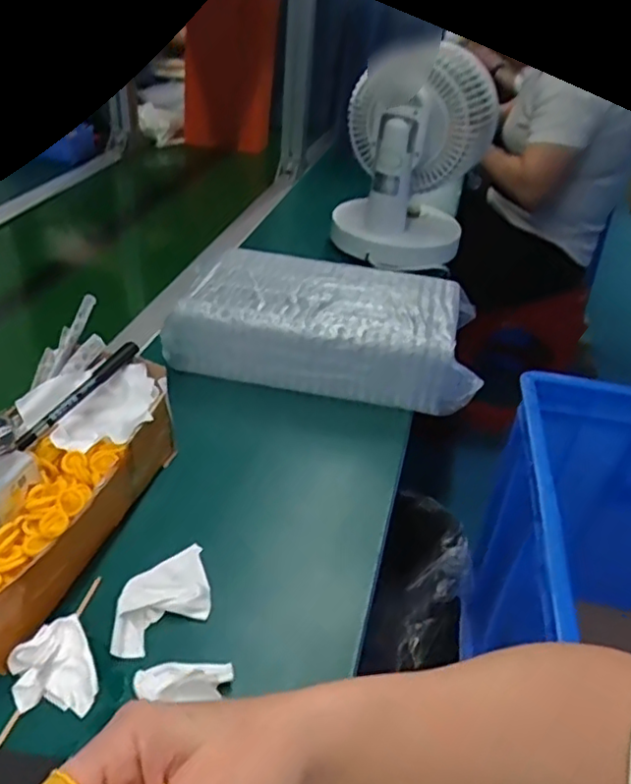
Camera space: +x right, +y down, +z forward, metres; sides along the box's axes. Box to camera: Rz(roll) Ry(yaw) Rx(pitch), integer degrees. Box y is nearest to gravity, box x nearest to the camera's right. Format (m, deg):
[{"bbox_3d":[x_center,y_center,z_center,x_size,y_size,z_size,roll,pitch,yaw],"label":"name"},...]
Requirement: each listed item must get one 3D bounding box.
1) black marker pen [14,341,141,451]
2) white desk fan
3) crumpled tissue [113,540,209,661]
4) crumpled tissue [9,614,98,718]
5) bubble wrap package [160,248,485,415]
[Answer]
[{"bbox_3d":[-0.186,0.002,0.516,0.015,0.010,0.123,24,54,23],"label":"black marker pen"},{"bbox_3d":[0.131,-0.328,0.924,0.182,0.243,0.199,4,36,-3],"label":"white desk fan"},{"bbox_3d":[-0.105,0.140,0.453,0.061,0.014,0.084,-1,36,-10],"label":"crumpled tissue"},{"bbox_3d":[-0.160,0.170,0.397,0.045,0.022,0.051,-14,40,-26],"label":"crumpled tissue"},{"bbox_3d":[0.011,-0.075,0.703,0.315,0.079,0.165,8,36,2],"label":"bubble wrap package"}]

